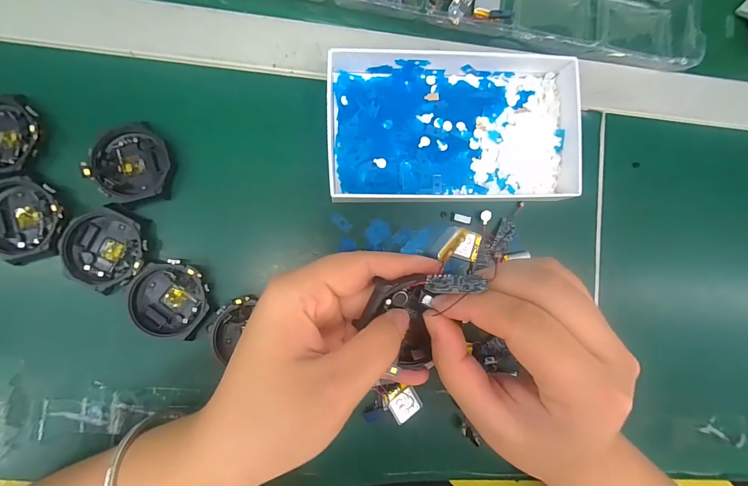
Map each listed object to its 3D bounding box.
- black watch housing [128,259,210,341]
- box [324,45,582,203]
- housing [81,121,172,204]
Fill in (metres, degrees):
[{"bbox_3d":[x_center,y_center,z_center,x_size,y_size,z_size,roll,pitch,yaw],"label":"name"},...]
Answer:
[{"bbox_3d":[-0.134,0.038,0.221,0.046,0.009,0.049,5,87,-6],"label":"black watch housing"},{"bbox_3d":[0.056,-0.084,0.240,0.171,0.027,0.106,-2,88,-6],"label":"box"},{"bbox_3d":[-0.161,-0.054,0.223,0.049,0.011,0.049,-10,89,-6],"label":"housing"}]

